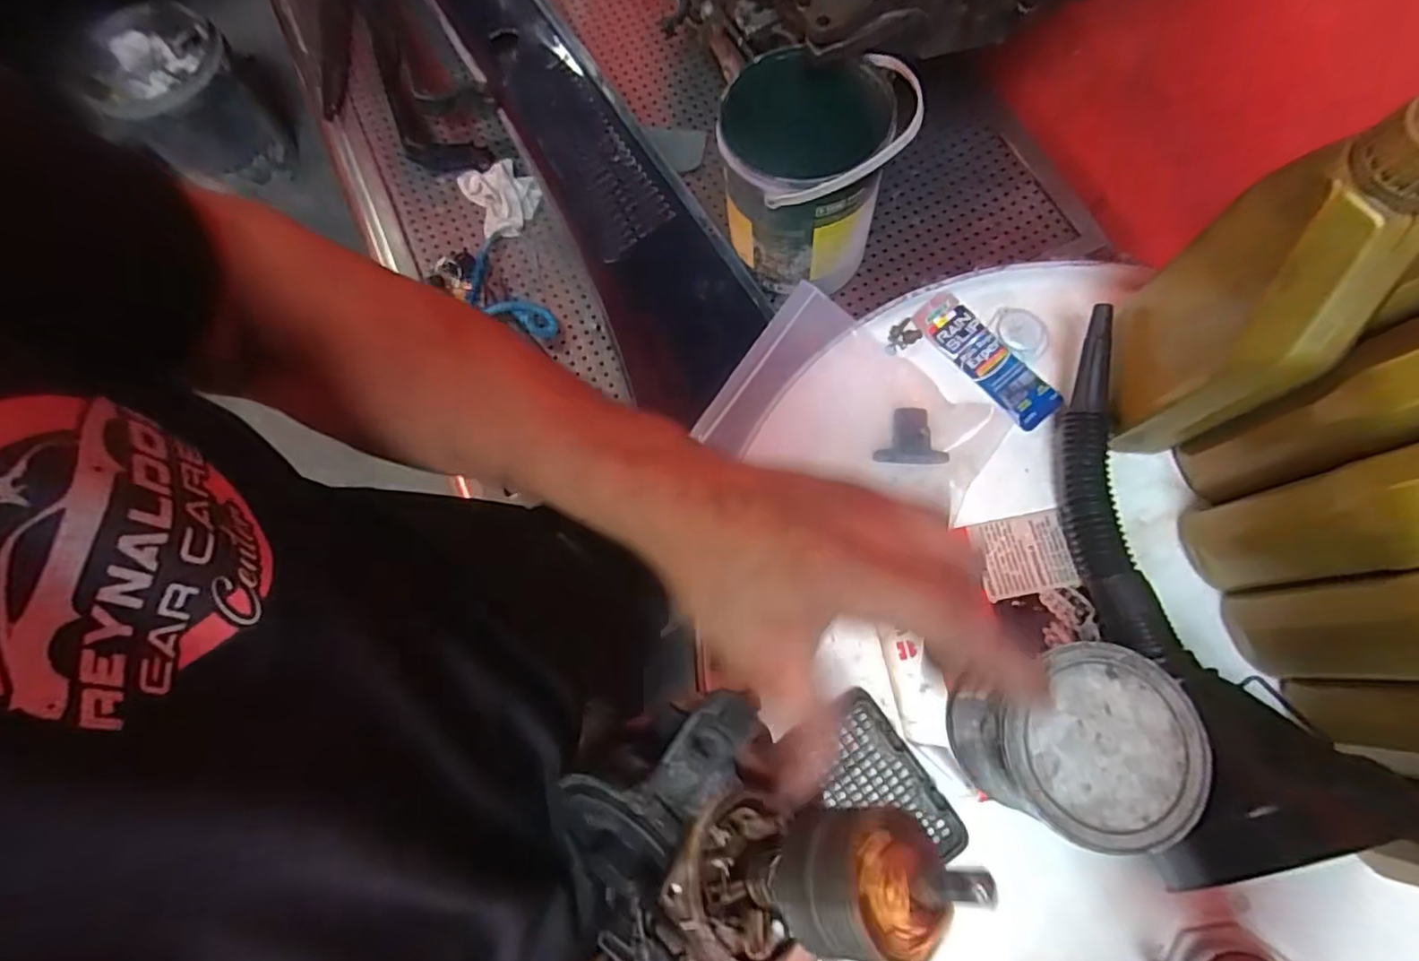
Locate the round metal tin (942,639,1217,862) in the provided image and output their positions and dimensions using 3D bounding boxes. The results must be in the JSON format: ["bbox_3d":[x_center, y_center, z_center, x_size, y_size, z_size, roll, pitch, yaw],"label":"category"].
[{"bbox_3d":[0.210,0.152,0.370,0.107,0.086,0.099,0,73,2],"label":"round metal tin"}]

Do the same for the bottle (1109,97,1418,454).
[{"bbox_3d":[0.312,-0.100,0.358,0.055,0.209,0.102,10,74,5],"label":"bottle"}]

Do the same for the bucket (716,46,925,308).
[{"bbox_3d":[0.105,-0.333,0.678,0.176,0.193,0.163,0,73,2],"label":"bucket"}]

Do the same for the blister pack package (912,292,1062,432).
[{"bbox_3d":[0.219,-0.095,0.496,0.048,0.009,0.128,-41,76,-10],"label":"blister pack package"}]

